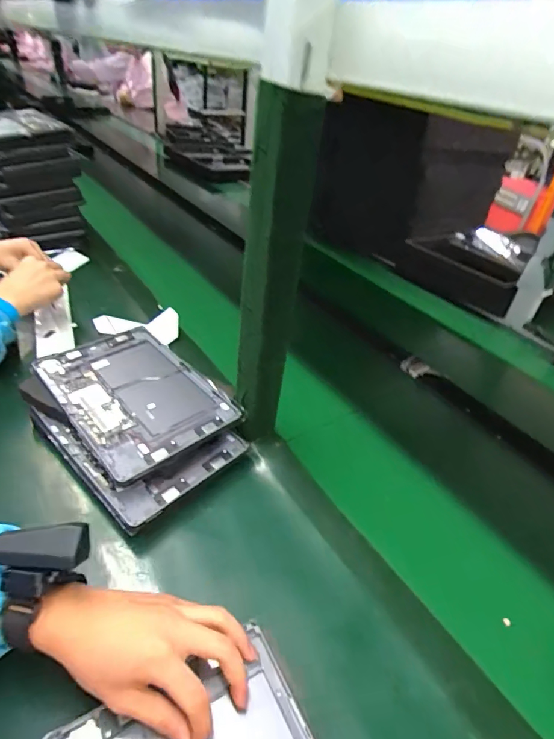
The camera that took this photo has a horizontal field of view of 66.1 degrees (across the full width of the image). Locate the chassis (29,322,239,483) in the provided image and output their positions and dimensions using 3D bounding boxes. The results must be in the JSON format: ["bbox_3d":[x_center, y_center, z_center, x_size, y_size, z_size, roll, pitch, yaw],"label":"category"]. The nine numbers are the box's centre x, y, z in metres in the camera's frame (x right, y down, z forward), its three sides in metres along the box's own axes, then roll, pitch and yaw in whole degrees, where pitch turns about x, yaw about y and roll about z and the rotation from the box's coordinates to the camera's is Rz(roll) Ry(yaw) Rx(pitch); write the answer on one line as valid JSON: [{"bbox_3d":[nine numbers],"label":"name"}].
[{"bbox_3d":[-0.187,0.029,0.561,0.169,0.009,0.249,-28,50,-34],"label":"chassis"}]

